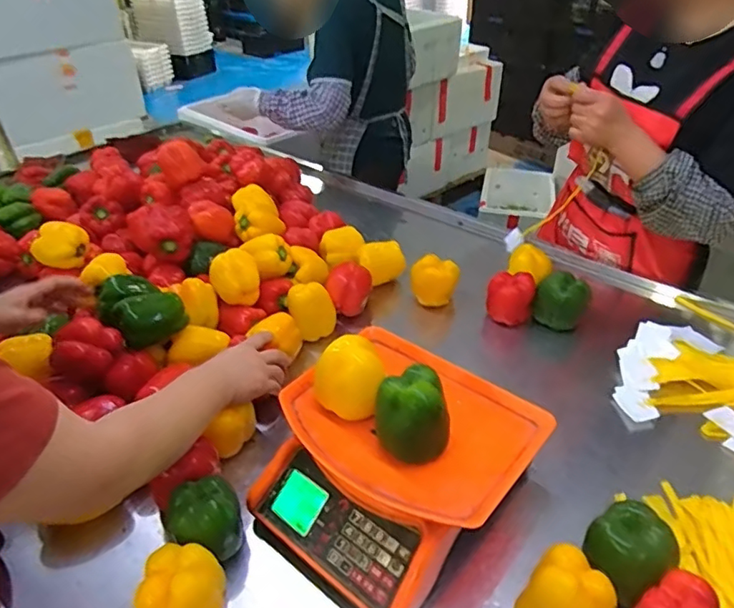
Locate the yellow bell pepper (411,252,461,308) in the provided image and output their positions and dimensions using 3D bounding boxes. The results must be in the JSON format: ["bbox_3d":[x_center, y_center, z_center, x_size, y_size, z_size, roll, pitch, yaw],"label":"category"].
[{"bbox_3d":[0.124,-0.038,1.036,0.087,0.077,0.073,6,36,9],"label":"yellow bell pepper"}]

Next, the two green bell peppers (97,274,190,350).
[{"bbox_3d":[-0.350,0.008,0.864,0.107,0.075,0.135,-28,44,-32],"label":"two green bell peppers"}]

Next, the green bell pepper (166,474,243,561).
[{"bbox_3d":[-0.184,0.246,0.646,0.078,0.065,0.080,-9,37,-11],"label":"green bell pepper"}]

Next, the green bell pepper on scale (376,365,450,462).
[{"bbox_3d":[0.045,0.123,0.610,0.073,0.086,0.064,-7,36,-8],"label":"green bell pepper on scale"}]

